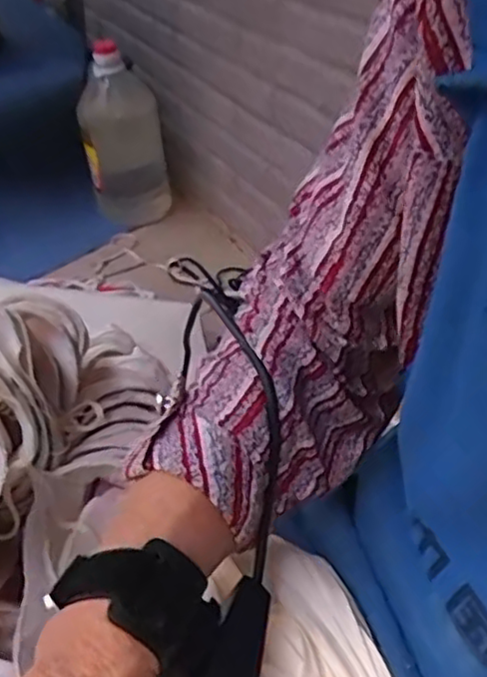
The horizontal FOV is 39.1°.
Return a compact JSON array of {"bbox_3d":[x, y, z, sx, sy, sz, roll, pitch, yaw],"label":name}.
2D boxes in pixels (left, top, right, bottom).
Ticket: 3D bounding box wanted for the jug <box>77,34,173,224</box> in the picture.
[{"bbox_3d":[-0.234,-0.385,1.377,0.162,0.349,0.141,-2,36,-5],"label":"jug"}]

